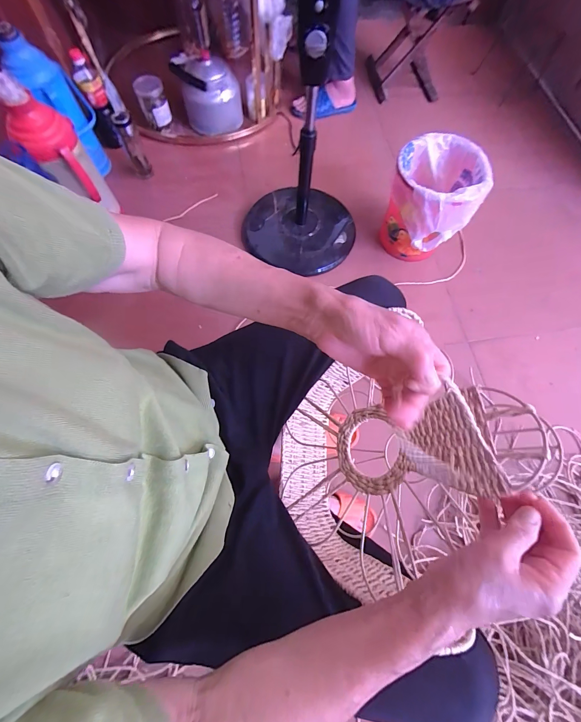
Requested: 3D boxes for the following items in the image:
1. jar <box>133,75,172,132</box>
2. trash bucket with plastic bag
[{"bbox_3d":[-0.498,-0.939,1.125,0.098,0.137,0.102,1,69,-2],"label":"jar"},{"bbox_3d":[0.415,-0.467,0.937,0.239,0.268,0.238,1,69,-2],"label":"trash bucket with plastic bag"}]

